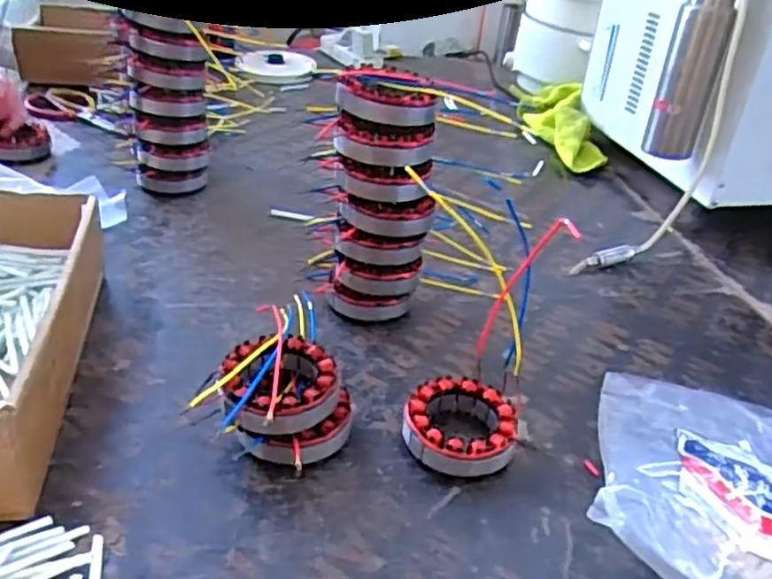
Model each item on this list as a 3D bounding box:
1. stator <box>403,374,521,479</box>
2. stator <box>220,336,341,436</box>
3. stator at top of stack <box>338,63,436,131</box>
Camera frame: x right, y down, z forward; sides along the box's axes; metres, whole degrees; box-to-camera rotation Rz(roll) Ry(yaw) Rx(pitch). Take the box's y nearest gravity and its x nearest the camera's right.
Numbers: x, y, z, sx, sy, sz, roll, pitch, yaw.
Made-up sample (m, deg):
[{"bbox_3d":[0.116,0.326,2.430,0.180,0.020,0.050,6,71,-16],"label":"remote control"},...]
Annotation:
[{"bbox_3d":[0.059,0.107,0.521,0.086,0.032,0.083,13,33,10],"label":"stator"},{"bbox_3d":[-0.077,0.069,0.488,0.083,0.035,0.089,5,33,-3],"label":"stator"},{"bbox_3d":[0.001,-0.166,0.578,0.082,0.032,0.075,5,33,-3],"label":"stator at top of stack"}]

